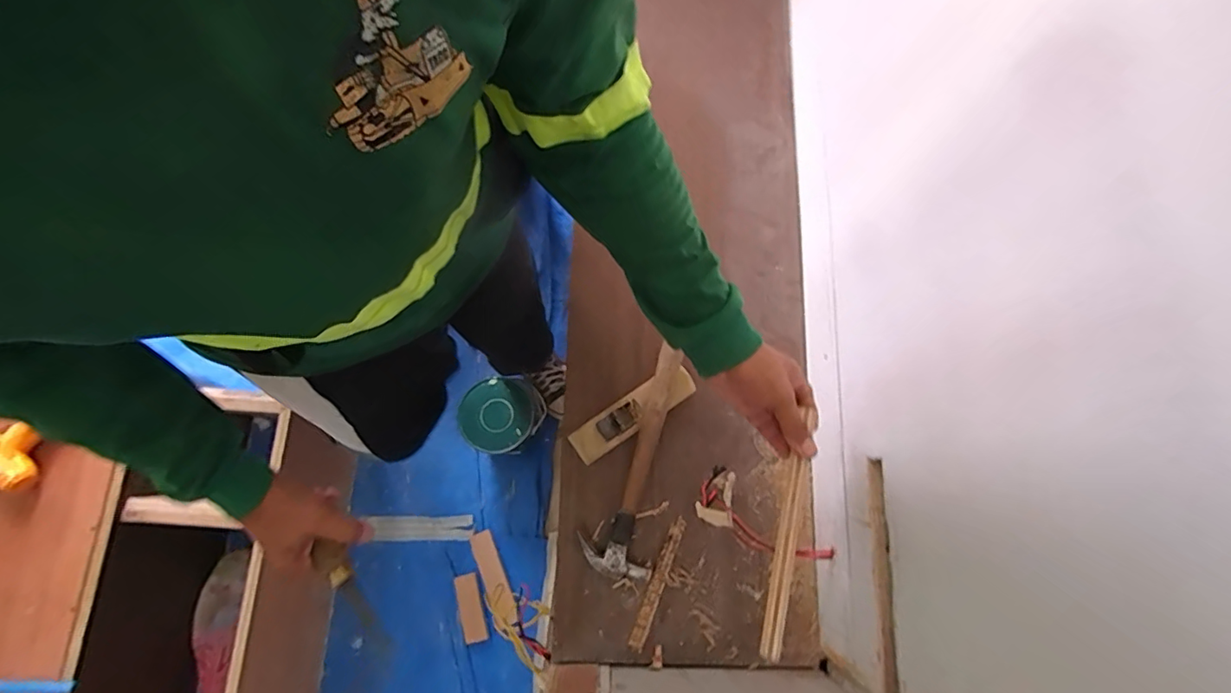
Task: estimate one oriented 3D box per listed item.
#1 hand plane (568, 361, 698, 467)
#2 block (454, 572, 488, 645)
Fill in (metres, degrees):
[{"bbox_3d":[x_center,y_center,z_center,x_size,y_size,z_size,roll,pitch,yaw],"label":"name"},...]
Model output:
[{"bbox_3d":[0.021,0.094,0.739,0.184,0.039,0.051,-33,80,-7],"label":"hand plane"},{"bbox_3d":[-0.355,0.642,1.307,0.057,0.015,0.156,-15,79,-3],"label":"block"}]

